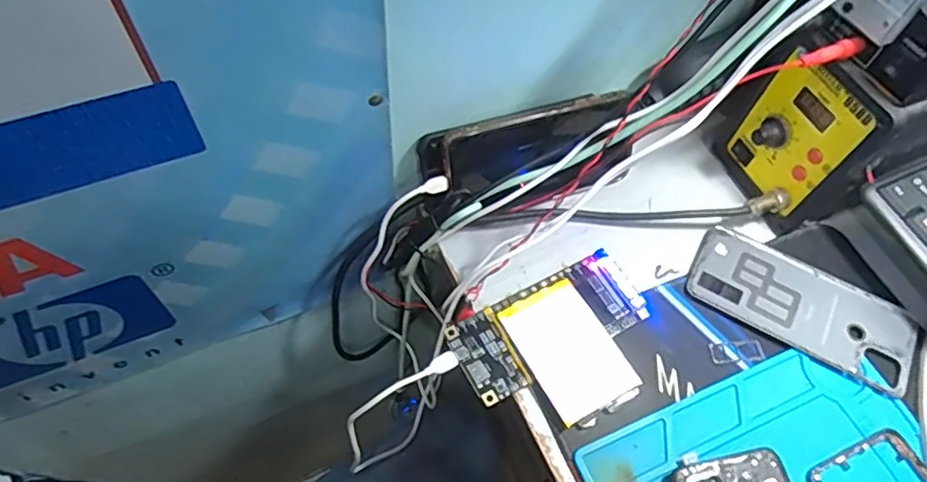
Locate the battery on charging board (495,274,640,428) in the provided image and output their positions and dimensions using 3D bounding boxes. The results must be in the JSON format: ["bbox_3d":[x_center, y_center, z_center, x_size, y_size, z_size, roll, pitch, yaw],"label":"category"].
[{"bbox_3d":[0.074,0.078,0.416,0.063,0.008,0.095,-27,63,-18],"label":"battery on charging board"}]

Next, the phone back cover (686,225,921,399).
[{"bbox_3d":[0.256,0.048,0.449,0.162,0.005,0.075,29,61,15],"label":"phone back cover"}]

